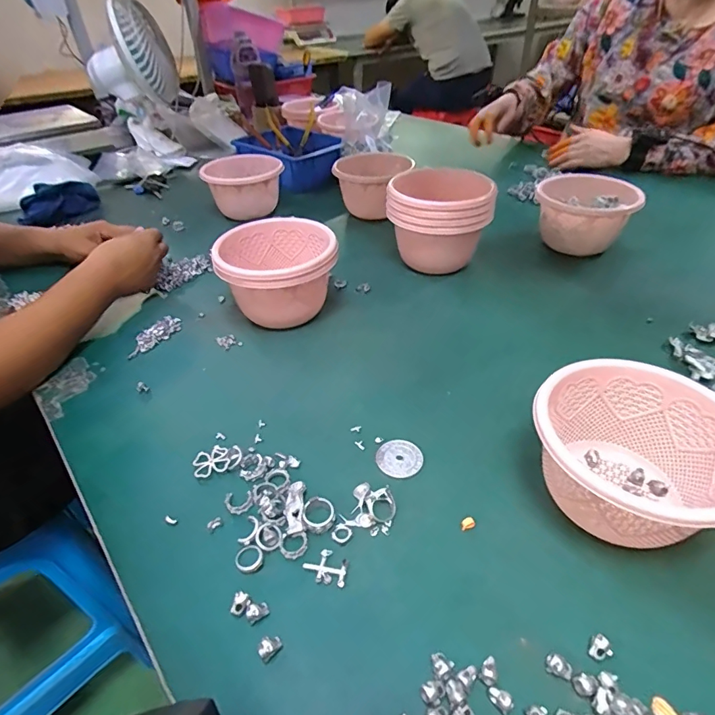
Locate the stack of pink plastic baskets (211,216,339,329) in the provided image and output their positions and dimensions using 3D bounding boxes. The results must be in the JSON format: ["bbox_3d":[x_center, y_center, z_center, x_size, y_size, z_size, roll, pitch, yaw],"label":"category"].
[{"bbox_3d":[-0.100,-0.105,0.598,0.143,0.104,0.145,-5,40,-3],"label":"stack of pink plastic baskets"}]

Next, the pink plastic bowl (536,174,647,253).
[{"bbox_3d":[0.354,-0.220,0.720,0.129,0.103,0.117,-7,40,-5],"label":"pink plastic bowl"}]

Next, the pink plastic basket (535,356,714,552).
[{"bbox_3d":[0.214,0.082,0.367,0.141,0.091,0.140,-2,39,1],"label":"pink plastic basket"}]

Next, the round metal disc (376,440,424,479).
[{"bbox_3d":[0.039,0.095,0.428,0.043,0.004,0.039,-7,40,-5],"label":"round metal disc"}]

